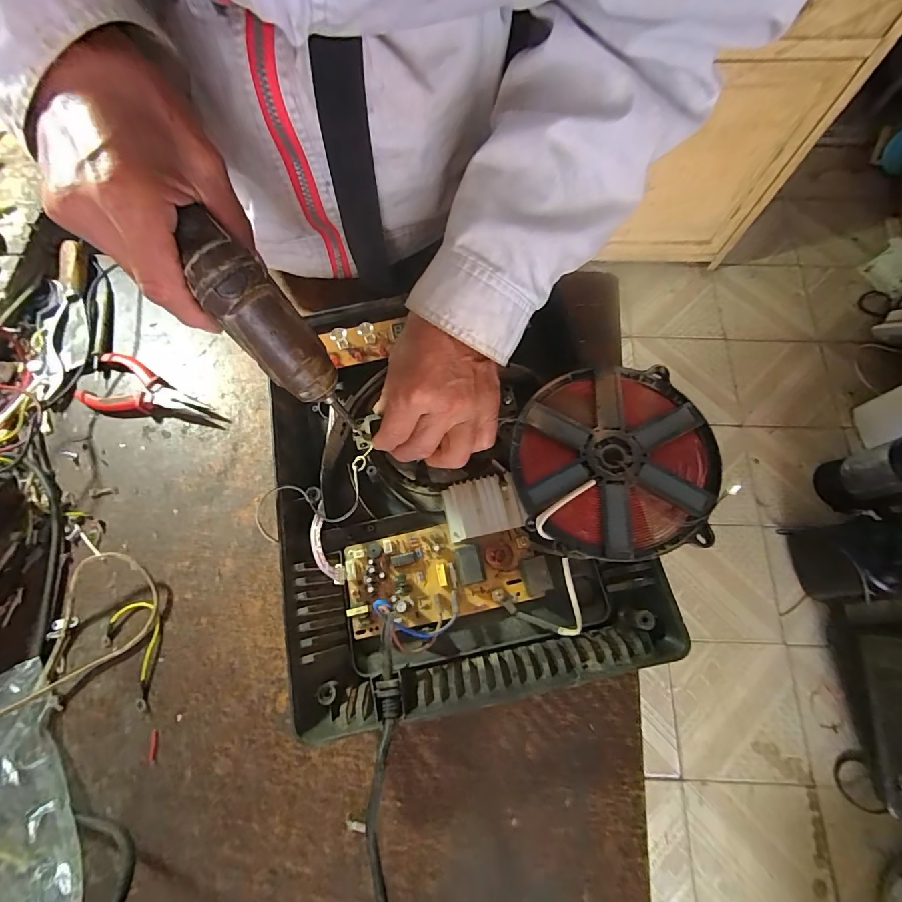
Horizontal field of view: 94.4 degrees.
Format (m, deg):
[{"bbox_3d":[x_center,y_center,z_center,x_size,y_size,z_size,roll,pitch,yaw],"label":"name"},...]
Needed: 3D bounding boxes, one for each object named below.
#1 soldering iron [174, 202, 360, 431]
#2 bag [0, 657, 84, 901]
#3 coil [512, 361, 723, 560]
[{"bbox_3d":[-0.107,-0.065,0.272,0.029,0.162,0.039,31,71,36],"label":"soldering iron"},{"bbox_3d":[-0.315,0.248,0.303,0.057,0.035,0.170,-34,74,-10],"label":"bag"},{"bbox_3d":[0.122,0.004,0.318,0.142,0.019,0.146,0,70,0],"label":"coil"}]

